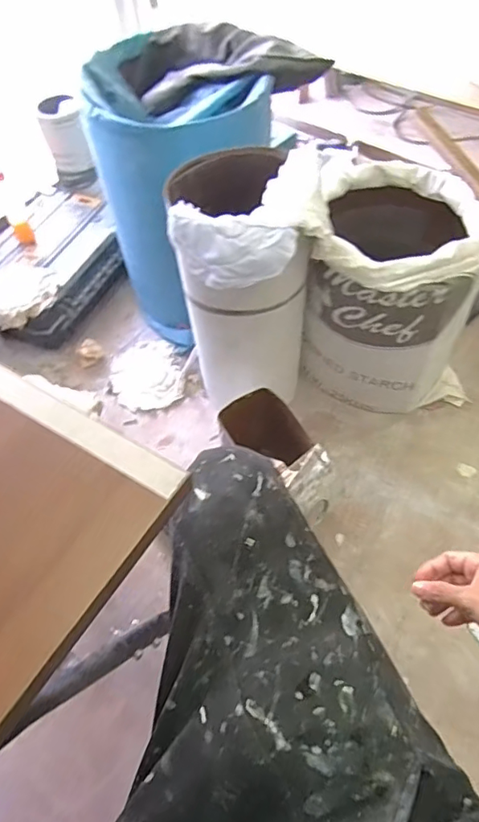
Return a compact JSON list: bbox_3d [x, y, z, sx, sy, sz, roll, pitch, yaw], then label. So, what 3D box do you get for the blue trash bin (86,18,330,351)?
[{"bbox_3d":[-0.094,-0.470,1.151,0.379,0.531,0.341,-40,64,-21],"label":"blue trash bin"}]

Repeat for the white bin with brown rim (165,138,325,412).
[{"bbox_3d":[0.019,-0.194,0.938,0.220,0.455,0.220,-6,57,-1],"label":"white bin with brown rim"}]

